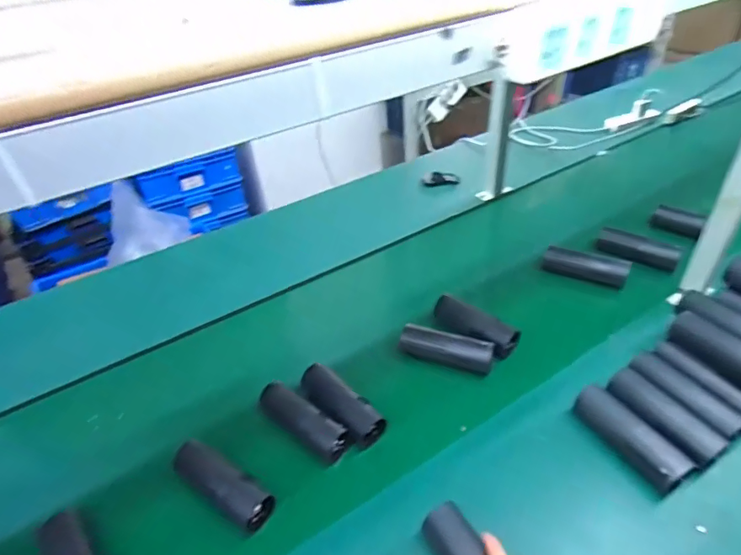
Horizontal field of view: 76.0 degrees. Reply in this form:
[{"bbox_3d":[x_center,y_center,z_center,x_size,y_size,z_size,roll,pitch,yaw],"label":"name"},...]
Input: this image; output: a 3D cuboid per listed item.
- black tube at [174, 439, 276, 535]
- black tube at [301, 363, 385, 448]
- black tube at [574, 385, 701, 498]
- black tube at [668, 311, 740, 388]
[{"bbox_3d":[-0.212,0.285,0.664,0.166,0.045,0.054,29,49,17],"label":"black tube"},{"bbox_3d":[-0.050,0.208,0.772,0.156,0.056,0.061,30,51,35],"label":"black tube"},{"bbox_3d":[0.376,0.232,0.694,0.046,0.056,0.168,-22,42,-19],"label":"black tube"},{"bbox_3d":[0.543,0.115,0.720,0.052,0.048,0.169,-22,42,-19],"label":"black tube"}]

